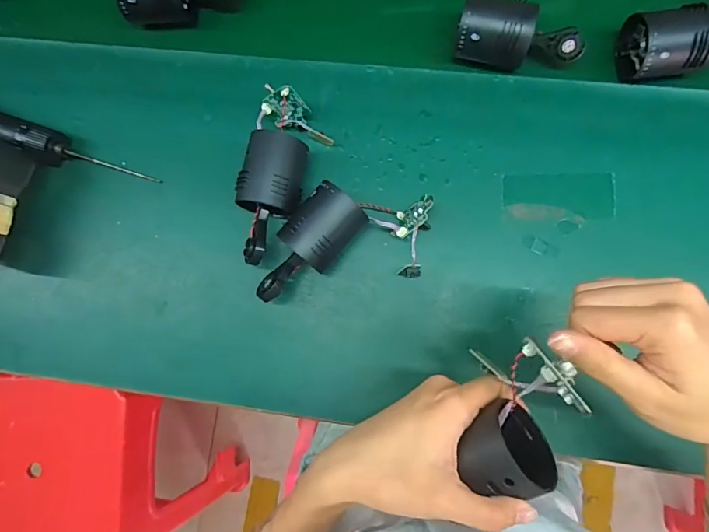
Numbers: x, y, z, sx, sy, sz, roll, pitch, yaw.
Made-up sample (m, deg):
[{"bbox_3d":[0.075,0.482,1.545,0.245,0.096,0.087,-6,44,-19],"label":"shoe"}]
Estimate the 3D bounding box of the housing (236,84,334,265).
[{"bbox_3d":[-0.066,-0.082,0.403,0.066,0.055,0.165,9,83,5],"label":"housing"}]

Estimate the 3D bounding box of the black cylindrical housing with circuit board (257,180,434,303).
[{"bbox_3d":[-0.009,-0.025,0.390,0.157,0.058,0.084,-10,82,3],"label":"black cylindrical housing with circuit board"}]

